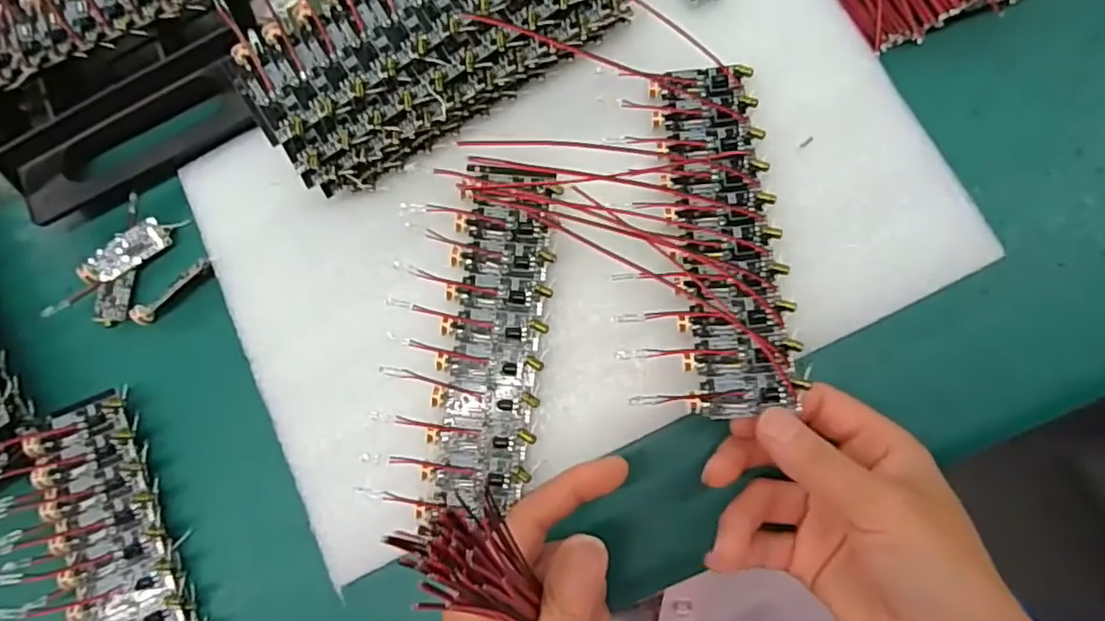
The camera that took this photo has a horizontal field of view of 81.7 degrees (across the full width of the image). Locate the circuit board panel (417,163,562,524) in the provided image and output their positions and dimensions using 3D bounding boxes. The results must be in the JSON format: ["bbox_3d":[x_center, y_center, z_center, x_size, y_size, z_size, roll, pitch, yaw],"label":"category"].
[{"bbox_3d":[-0.027,0.010,0.281,0.045,0.007,0.149,5,83,6],"label":"circuit board panel"}]

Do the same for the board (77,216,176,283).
[{"bbox_3d":[-0.214,-0.028,0.319,0.045,0.004,0.016,-37,102,-8],"label":"board"}]

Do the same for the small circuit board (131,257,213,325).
[{"bbox_3d":[-0.187,-0.009,0.314,0.049,0.010,0.009,-36,81,0],"label":"small circuit board"}]

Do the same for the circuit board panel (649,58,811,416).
[{"bbox_3d":[0.071,-0.035,0.266,0.044,0.006,0.152,-5,73,5],"label":"circuit board panel"}]

